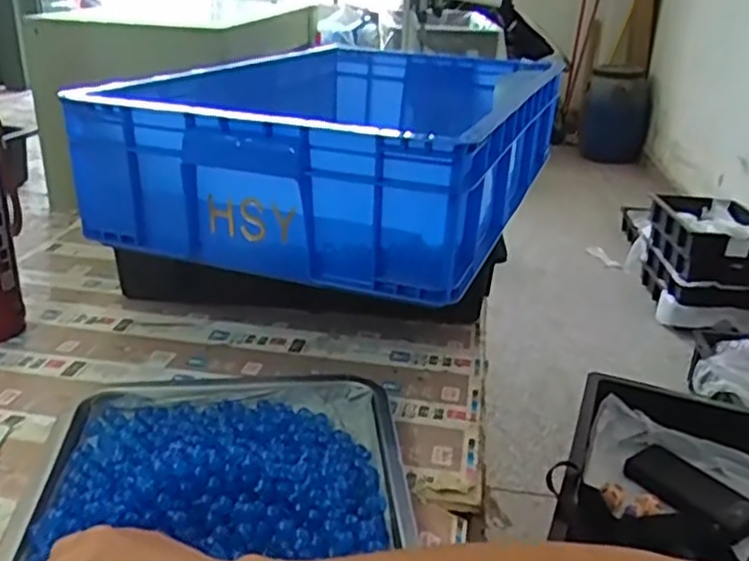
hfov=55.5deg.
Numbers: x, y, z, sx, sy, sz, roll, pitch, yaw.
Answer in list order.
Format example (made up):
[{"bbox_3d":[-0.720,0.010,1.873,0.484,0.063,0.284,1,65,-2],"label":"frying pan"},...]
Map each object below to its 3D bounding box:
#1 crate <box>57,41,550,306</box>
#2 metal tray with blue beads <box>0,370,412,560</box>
[{"bbox_3d":[-0.005,-0.193,0.909,0.395,0.140,0.651,11,26,17],"label":"crate"},{"bbox_3d":[-0.108,0.156,0.484,0.262,0.044,0.321,0,25,-6],"label":"metal tray with blue beads"}]

